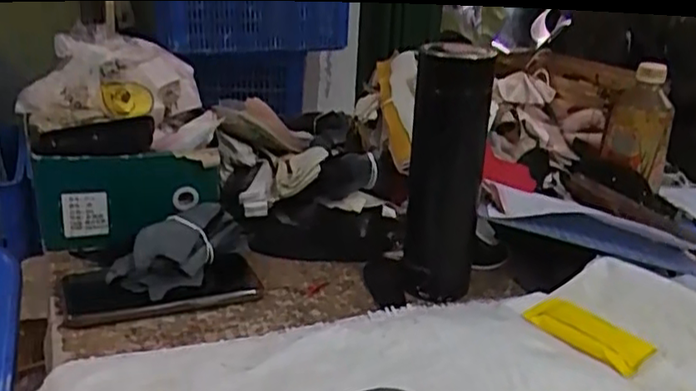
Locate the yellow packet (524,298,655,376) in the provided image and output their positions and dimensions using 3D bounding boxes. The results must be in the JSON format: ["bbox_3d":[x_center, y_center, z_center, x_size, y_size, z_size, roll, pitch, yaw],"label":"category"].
[{"bbox_3d":[0.197,0.113,0.556,0.044,0.013,0.100,-15,28,-39],"label":"yellow packet"}]

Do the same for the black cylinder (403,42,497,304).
[{"bbox_3d":[0.088,-0.019,0.597,0.067,0.218,0.065,7,21,8],"label":"black cylinder"}]

